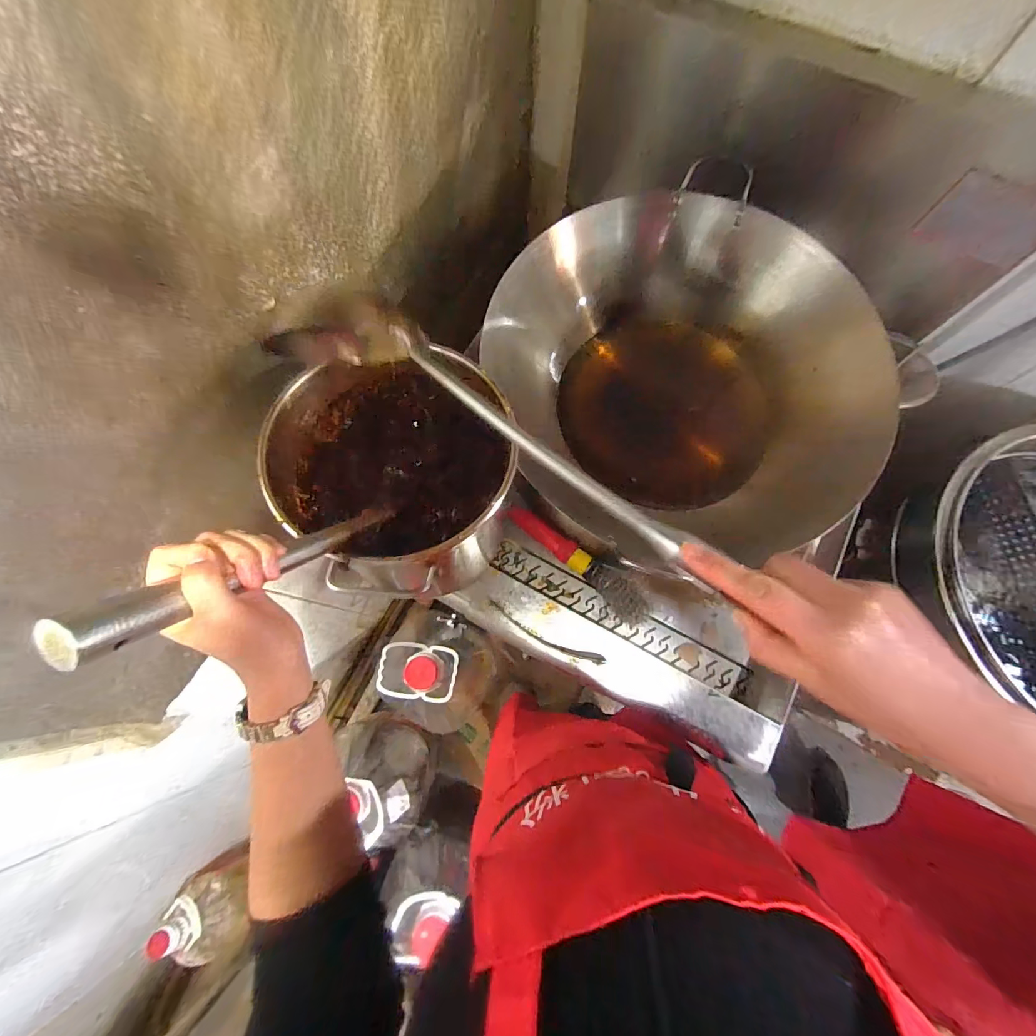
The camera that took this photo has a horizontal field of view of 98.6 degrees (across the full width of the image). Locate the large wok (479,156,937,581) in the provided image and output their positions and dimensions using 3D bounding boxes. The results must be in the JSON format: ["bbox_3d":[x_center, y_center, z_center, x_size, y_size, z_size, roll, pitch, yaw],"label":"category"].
[{"bbox_3d":[0.249,-0.196,0.634,0.451,0.171,0.500,-28,75,-8],"label":"large wok"}]

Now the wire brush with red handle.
[{"bbox_3d":[0.097,0.063,0.696,0.256,0.057,0.045,43,78,11],"label":"wire brush with red handle"}]

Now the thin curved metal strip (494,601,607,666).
[{"bbox_3d":[0.040,0.172,0.646,0.184,0.010,0.023,24,75,7],"label":"thin curved metal strip"}]

